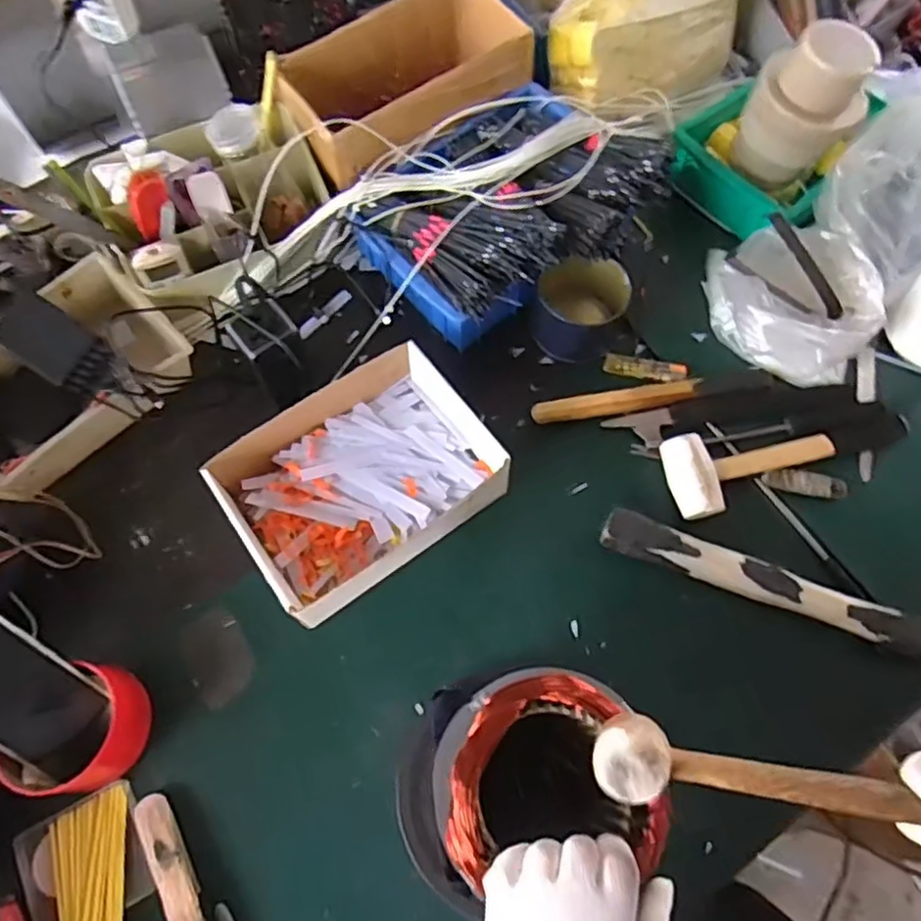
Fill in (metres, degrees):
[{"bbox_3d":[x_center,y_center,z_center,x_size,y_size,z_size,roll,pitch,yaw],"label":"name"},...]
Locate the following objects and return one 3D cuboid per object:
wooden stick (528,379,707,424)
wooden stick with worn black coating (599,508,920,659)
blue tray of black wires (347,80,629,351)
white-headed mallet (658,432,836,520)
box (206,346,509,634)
[{"bbox_3d":[0.166,-0.062,0.710,0.176,0.019,0.026,-10,68,-4],"label":"wooden stick"},{"bbox_3d":[0.292,0.119,0.625,0.321,0.038,0.035,20,69,7],"label":"wooden stick with worn black coating"},{"bbox_3d":[0.048,-0.262,0.734,0.274,0.134,0.245,-40,74,-15],"label":"blue tray of black wires"},{"bbox_3d":[0.293,0.003,0.666,0.167,0.035,0.081,-12,69,-5],"label":"white-headed mallet"},{"bbox_3d":[-0.096,0.016,0.652,0.247,0.073,0.196,-34,74,-12],"label":"box"}]

